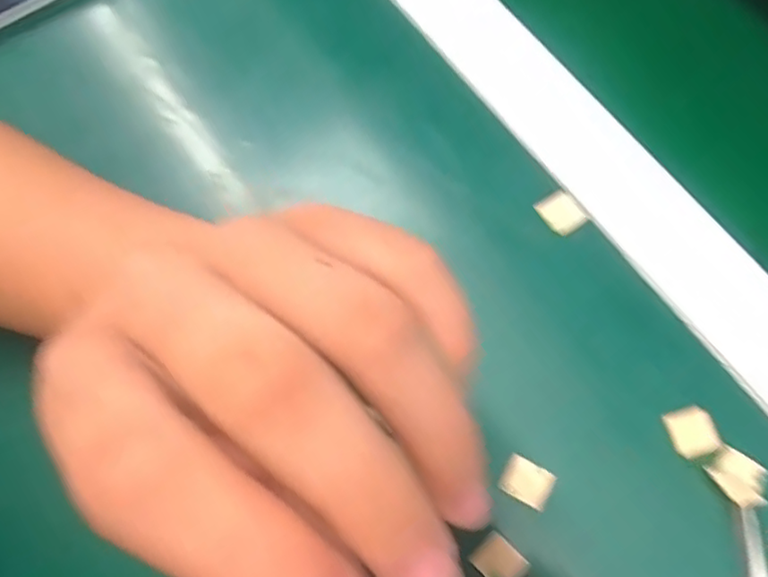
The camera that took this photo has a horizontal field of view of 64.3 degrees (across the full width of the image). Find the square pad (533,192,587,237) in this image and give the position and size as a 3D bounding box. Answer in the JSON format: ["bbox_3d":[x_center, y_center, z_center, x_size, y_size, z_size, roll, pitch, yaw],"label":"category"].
[{"bbox_3d":[0.079,-0.033,0.273,0.016,0.004,0.018,-29,73,-7],"label":"square pad"}]

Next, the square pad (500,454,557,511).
[{"bbox_3d":[0.057,0.077,0.241,0.020,0.004,0.015,27,75,10],"label":"square pad"}]

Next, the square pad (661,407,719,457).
[{"bbox_3d":[0.123,0.057,0.243,0.017,0.004,0.018,-18,72,-3],"label":"square pad"}]

